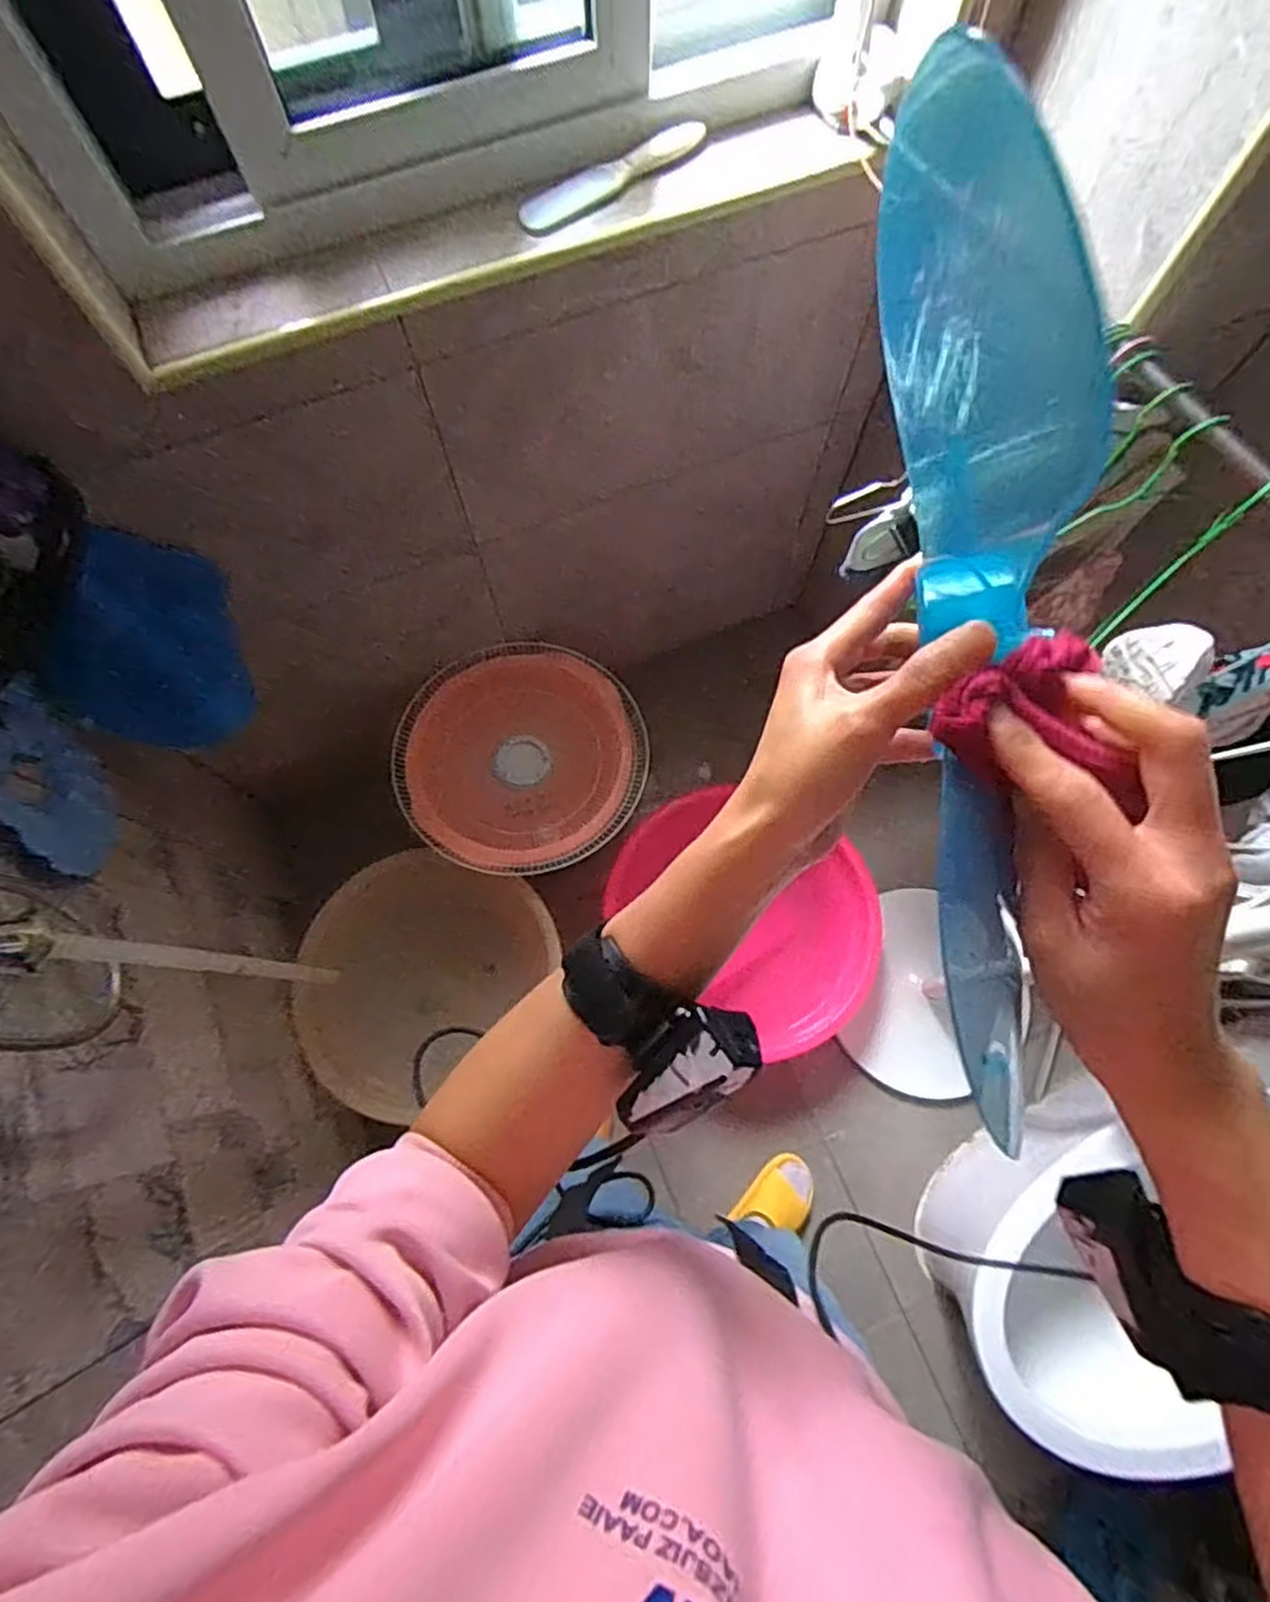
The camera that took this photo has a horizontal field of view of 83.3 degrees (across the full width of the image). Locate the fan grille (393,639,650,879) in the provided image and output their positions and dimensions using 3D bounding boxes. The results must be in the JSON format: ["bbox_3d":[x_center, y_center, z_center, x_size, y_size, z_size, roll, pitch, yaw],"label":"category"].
[{"bbox_3d":[-0.206,-0.075,1.278,0.427,0.080,0.427,0,92,-9],"label":"fan grille"}]

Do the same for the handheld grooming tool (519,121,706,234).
[{"bbox_3d":[-0.021,-0.646,0.747,0.217,0.042,0.022,-30,75,-9],"label":"handheld grooming tool"}]

